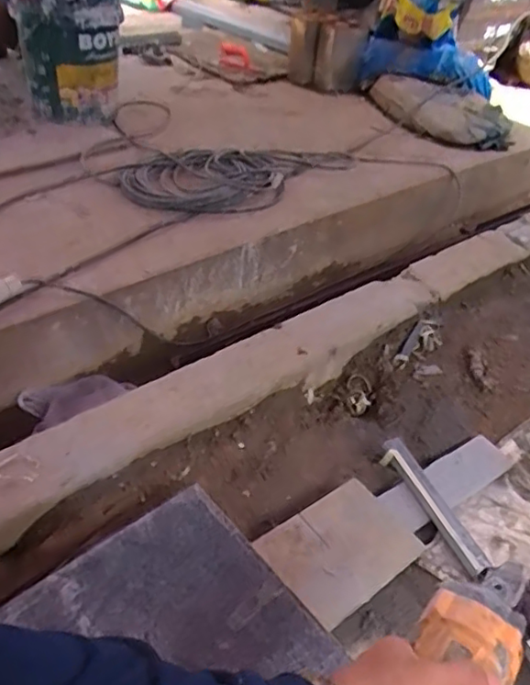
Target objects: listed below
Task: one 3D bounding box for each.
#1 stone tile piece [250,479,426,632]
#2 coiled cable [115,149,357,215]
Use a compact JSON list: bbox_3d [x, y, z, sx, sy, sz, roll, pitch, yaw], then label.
[{"bbox_3d":[0.101,0.269,0.782,0.194,0.012,0.138,-22,53,-33],"label":"stone tile piece"},{"bbox_3d":[-0.042,-0.468,1.619,0.693,0.043,0.323,-13,44,-21],"label":"coiled cable"}]

